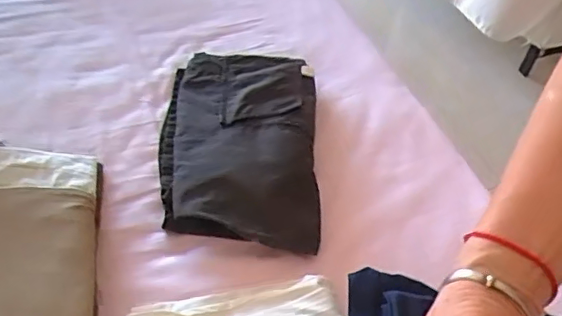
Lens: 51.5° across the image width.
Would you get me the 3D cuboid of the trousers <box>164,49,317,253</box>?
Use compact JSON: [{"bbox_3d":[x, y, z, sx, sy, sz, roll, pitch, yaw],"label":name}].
[{"bbox_3d":[-0.045,-0.022,0.620,0.163,0.042,0.252,4,47,-4],"label":"trousers"}]

